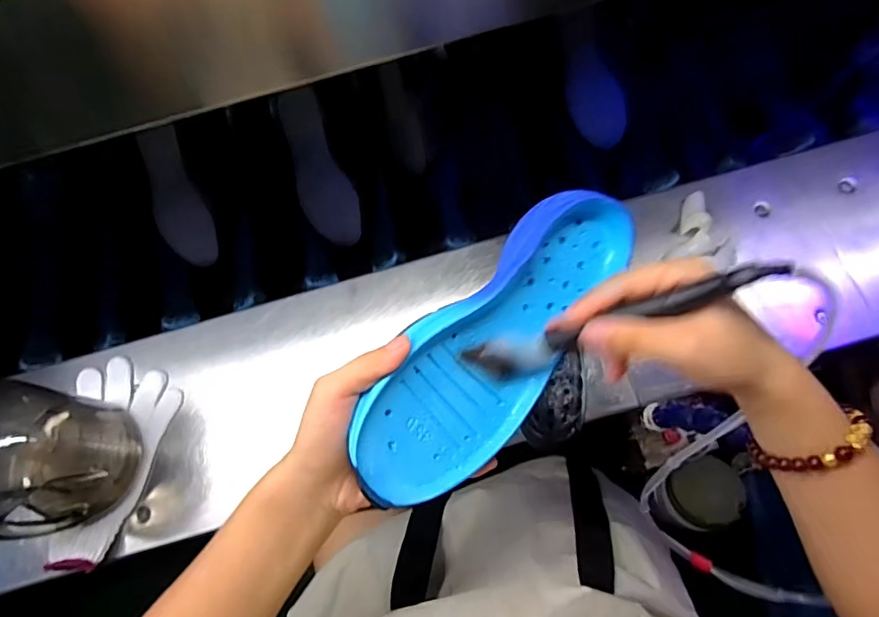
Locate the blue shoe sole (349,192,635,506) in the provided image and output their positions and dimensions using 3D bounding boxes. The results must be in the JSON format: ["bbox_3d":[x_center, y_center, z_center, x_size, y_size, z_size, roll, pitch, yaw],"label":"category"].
[{"bbox_3d":[0.035,0.016,0.326,0.099,0.038,0.238,47,70,-16],"label":"blue shoe sole"}]

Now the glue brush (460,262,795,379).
[{"bbox_3d":[0.093,0.010,0.281,0.171,0.030,0.021,-20,71,32],"label":"glue brush"}]

